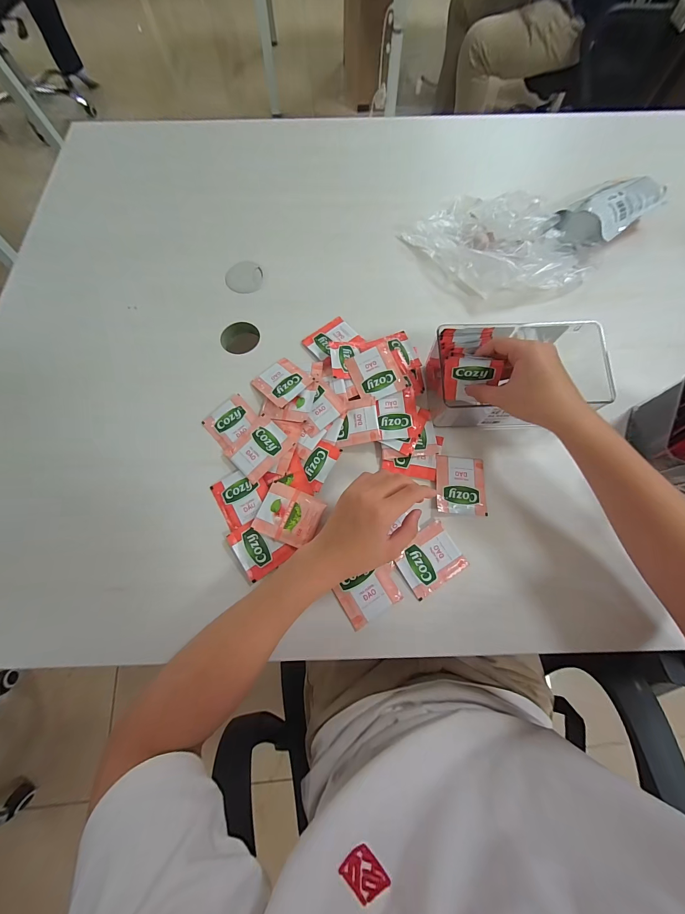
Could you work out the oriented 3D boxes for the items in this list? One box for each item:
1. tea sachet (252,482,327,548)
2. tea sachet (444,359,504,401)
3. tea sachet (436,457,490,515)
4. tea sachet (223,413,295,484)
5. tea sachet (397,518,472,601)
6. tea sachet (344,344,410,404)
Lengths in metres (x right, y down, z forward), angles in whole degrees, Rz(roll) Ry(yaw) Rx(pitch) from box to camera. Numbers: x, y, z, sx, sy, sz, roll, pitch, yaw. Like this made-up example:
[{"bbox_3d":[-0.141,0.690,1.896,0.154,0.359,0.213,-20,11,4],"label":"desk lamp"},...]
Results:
[{"bbox_3d":[-0.065,0.072,0.386,0.074,0.008,0.064,22,74,6],"label":"tea sachet"},{"bbox_3d":[0.163,-0.095,0.396,0.064,0.069,0.006,8,60,20],"label":"tea sachet"},{"bbox_3d":[0.156,0.036,0.406,0.065,0.007,0.075,4,72,1],"label":"tea sachet"},{"bbox_3d":[-0.111,-0.012,0.415,0.066,0.009,0.075,41,77,11],"label":"tea sachet"},{"bbox_3d":[0.105,0.123,0.378,0.074,0.007,0.063,-32,75,-10],"label":"tea sachet"},{"bbox_3d":[0.048,-0.118,0.437,0.069,0.008,0.075,-21,79,2],"label":"tea sachet"}]

